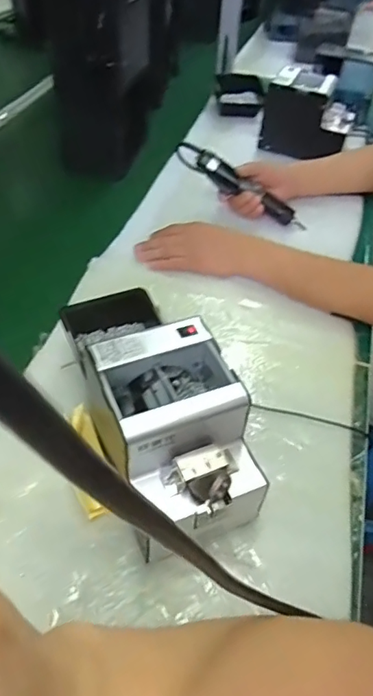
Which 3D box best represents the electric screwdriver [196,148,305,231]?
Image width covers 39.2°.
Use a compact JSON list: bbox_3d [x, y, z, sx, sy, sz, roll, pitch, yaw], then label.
[{"bbox_3d":[0.120,-0.286,0.961,0.233,0.048,0.034,30,46,-9],"label":"electric screwdriver"}]

